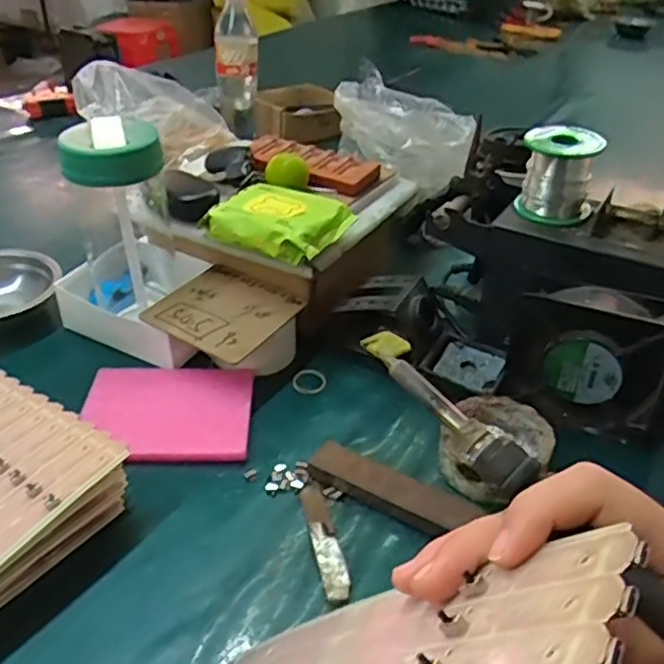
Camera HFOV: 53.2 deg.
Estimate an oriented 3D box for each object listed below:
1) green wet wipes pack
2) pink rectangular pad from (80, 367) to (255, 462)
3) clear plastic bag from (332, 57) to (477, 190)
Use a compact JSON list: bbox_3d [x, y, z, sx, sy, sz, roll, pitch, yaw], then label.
[{"bbox_3d":[-0.051,-0.107,0.629,0.116,0.026,0.089,24,40,27],"label":"green wet wipes pack"},{"bbox_3d":[-0.139,0.067,0.567,0.139,0.014,0.111,-1,34,-1],"label":"pink rectangular pad"},{"bbox_3d":[0.074,-0.254,0.830,0.122,0.090,0.207,-14,38,-22],"label":"clear plastic bag"}]

